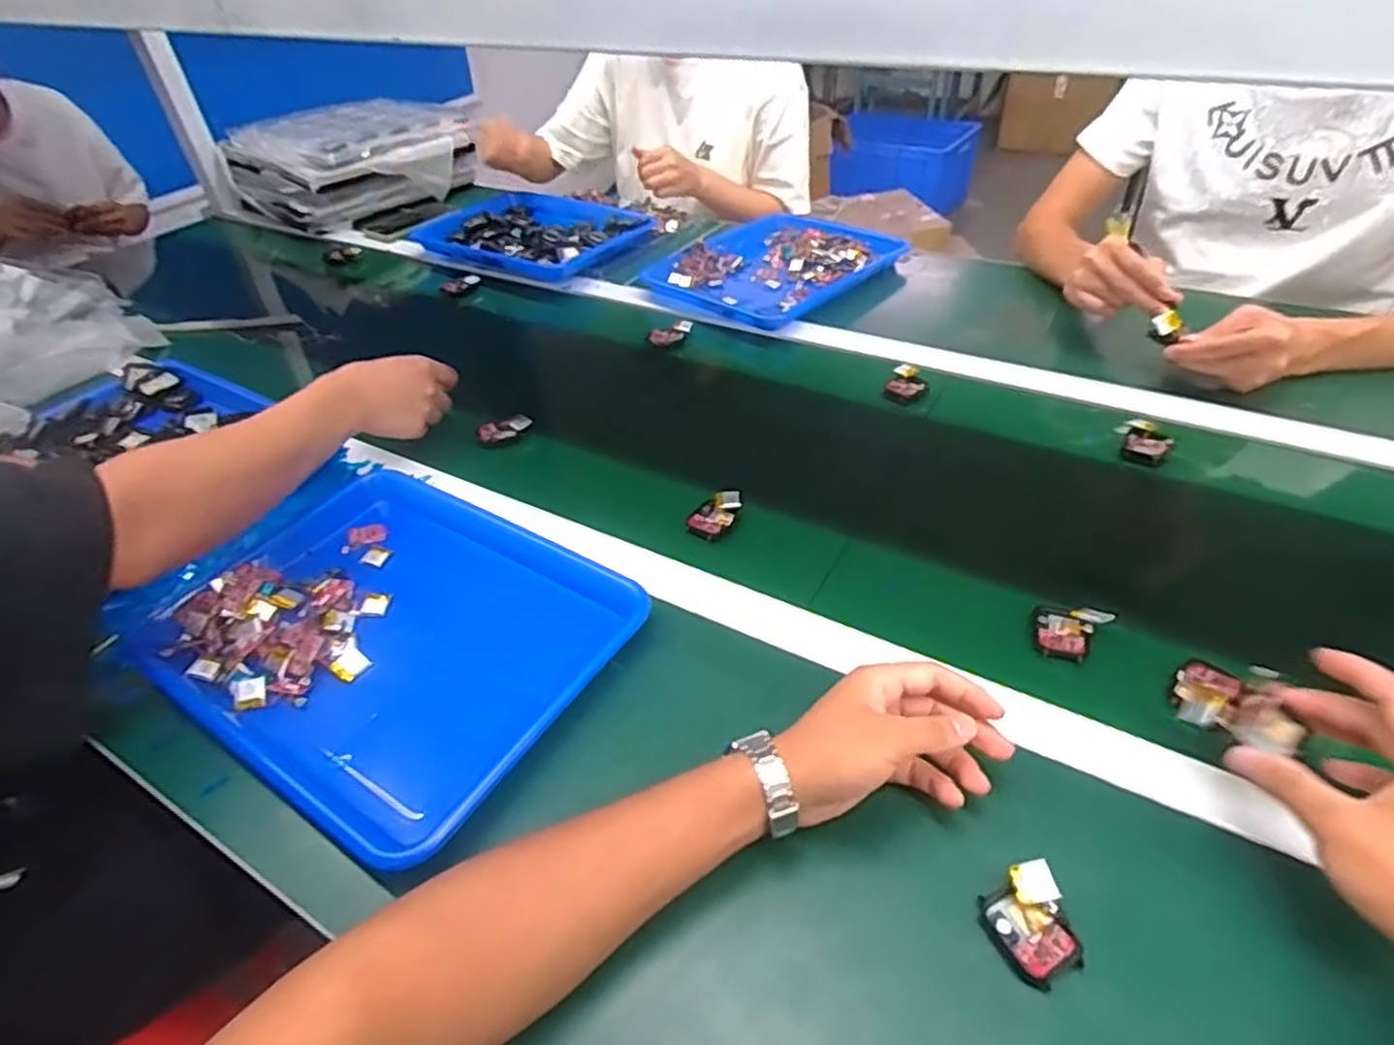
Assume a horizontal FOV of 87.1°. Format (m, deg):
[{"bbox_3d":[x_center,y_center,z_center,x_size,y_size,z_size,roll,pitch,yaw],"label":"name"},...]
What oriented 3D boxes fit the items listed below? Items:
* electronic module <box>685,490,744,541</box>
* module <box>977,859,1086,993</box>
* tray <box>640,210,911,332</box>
[{"bbox_3d":[0.016,-0.008,0.647,0.033,0.015,0.056,20,47,25],"label":"electronic module"},{"bbox_3d":[0.177,0.211,0.384,0.042,0.020,0.048,-20,44,-16],"label":"module"},{"bbox_3d":[0.103,-0.367,1.042,0.263,0.043,0.321,31,52,33],"label":"tray"}]

